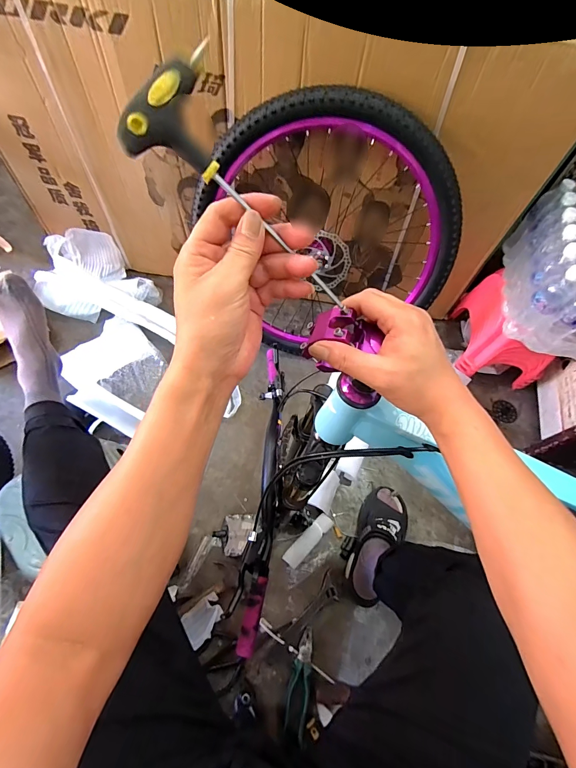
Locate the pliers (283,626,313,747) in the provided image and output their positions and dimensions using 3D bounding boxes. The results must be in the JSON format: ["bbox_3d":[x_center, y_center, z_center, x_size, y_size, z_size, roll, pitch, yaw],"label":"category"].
[{"bbox_3d":[0.027,0.630,0.740,0.042,0.021,0.186,12,63,1],"label":"pliers"}]

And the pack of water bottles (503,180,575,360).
[{"bbox_3d":[0.714,-0.274,0.857,0.252,0.220,0.353,16,63,3],"label":"pack of water bottles"}]

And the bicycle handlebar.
[{"bbox_3d":[-0.046,0.193,0.771,0.054,0.073,0.647,4,63,-3],"label":"bicycle handlebar"}]

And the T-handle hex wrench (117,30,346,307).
[{"bbox_3d":[-0.019,-0.142,0.274,0.197,0.027,0.094,37,55,-32],"label":"T-handle hex wrench"}]

